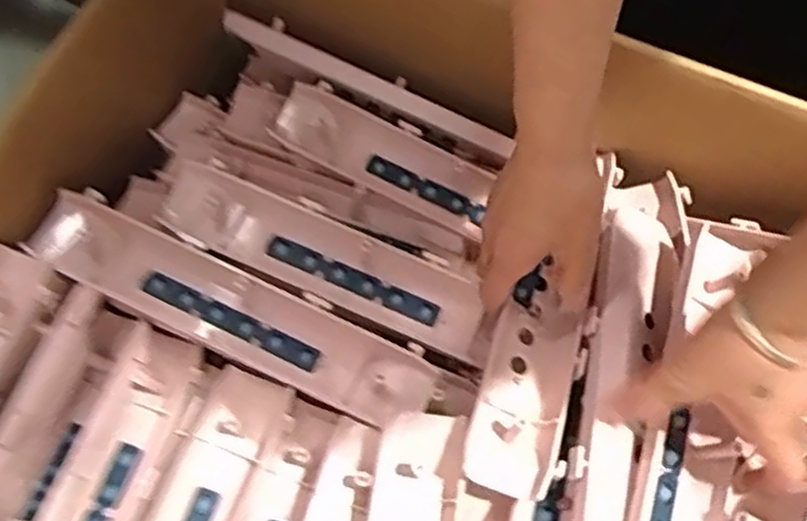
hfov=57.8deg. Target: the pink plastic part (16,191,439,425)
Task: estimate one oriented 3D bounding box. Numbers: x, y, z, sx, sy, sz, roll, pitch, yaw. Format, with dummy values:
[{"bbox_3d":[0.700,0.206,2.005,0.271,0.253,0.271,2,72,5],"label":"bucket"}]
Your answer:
[{"bbox_3d":[-0.110,0.031,0.474,0.268,0.030,0.052,24,70,8],"label":"pink plastic part"}]

